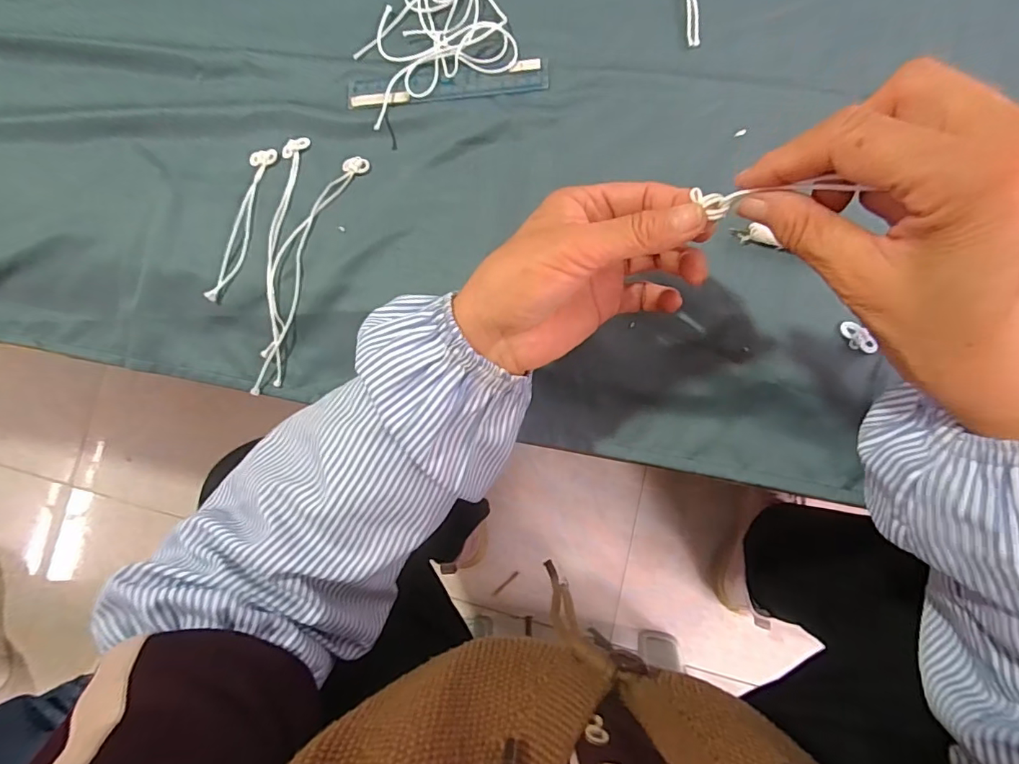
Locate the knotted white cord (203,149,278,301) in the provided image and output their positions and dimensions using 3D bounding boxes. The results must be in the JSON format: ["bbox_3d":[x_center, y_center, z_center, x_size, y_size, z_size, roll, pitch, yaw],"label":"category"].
[{"bbox_3d":[-0.204,-0.121,0.379,0.020,0.011,0.125,12,85,9],"label":"knotted white cord"}]

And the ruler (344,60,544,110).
[{"bbox_3d":[-0.050,-0.231,0.384,0.156,0.007,0.027,-2,81,7],"label":"ruler"}]

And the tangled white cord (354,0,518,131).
[{"bbox_3d":[-0.078,-0.328,0.393,0.117,0.019,0.229,-18,82,5],"label":"tangled white cord"}]

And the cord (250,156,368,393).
[{"bbox_3d":[-0.158,-0.085,0.372,0.033,0.011,0.192,20,87,9],"label":"cord"}]

